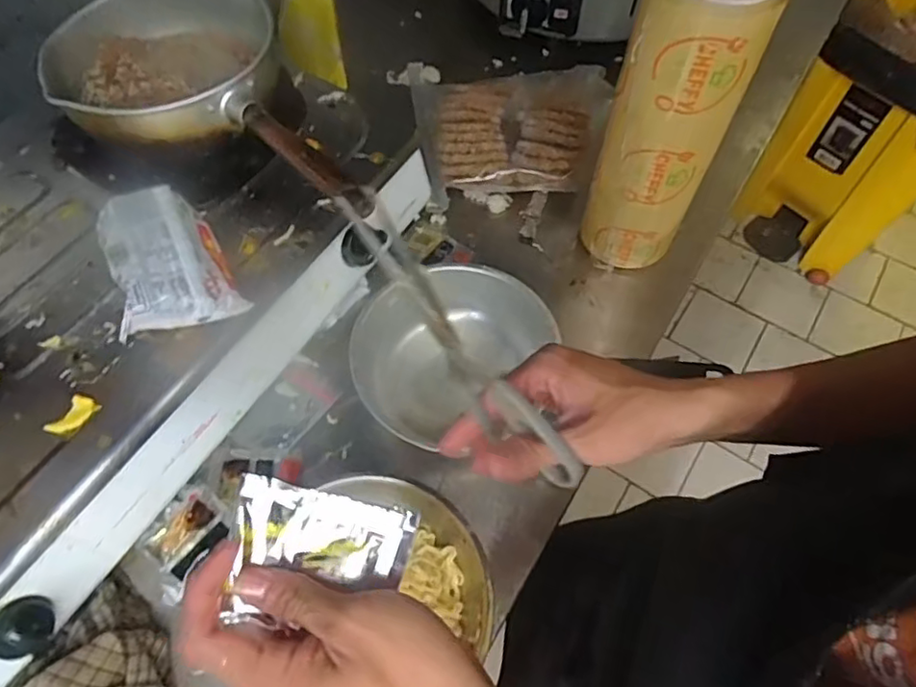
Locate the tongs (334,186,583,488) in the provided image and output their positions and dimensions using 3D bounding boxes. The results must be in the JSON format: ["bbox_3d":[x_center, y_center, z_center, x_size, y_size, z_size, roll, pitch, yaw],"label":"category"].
[{"bbox_3d":[0.000,0.004,0.343,0.013,0.029,0.204,-41,101,-20],"label":"tongs"}]

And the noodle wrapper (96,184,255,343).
[{"bbox_3d":[-0.242,-0.066,0.510,0.085,0.059,0.119,-24,64,-13],"label":"noodle wrapper"}]

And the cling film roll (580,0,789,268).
[{"bbox_3d":[0.189,-0.198,0.558,0.099,0.292,0.081,20,63,10],"label":"cling film roll"}]

